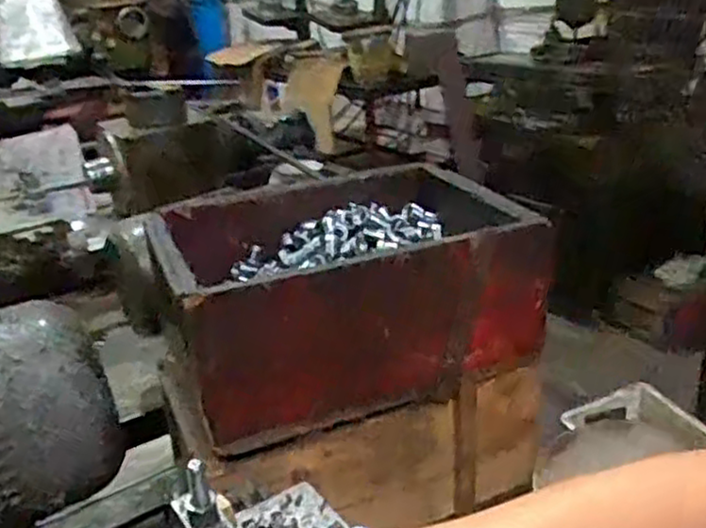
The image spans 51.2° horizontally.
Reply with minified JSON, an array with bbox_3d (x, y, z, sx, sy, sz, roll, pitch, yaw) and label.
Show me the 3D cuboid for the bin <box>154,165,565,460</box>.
[{"bbox_3d":[-0.008,0.020,0.760,0.338,0.151,0.263,-12,24,-16],"label":"bin"}]

